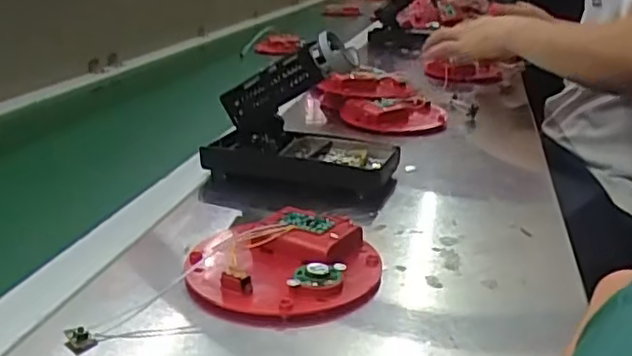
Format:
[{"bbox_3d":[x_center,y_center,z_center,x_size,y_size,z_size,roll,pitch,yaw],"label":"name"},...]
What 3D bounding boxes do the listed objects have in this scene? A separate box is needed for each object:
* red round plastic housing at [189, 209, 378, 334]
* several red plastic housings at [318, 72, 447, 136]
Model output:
[{"bbox_3d":[-0.020,0.050,0.405,0.115,0.026,0.107,0,20,0],"label":"red round plastic housing"},{"bbox_3d":[0.076,-0.089,0.760,0.139,0.053,0.138,1,20,3],"label":"several red plastic housings"}]

